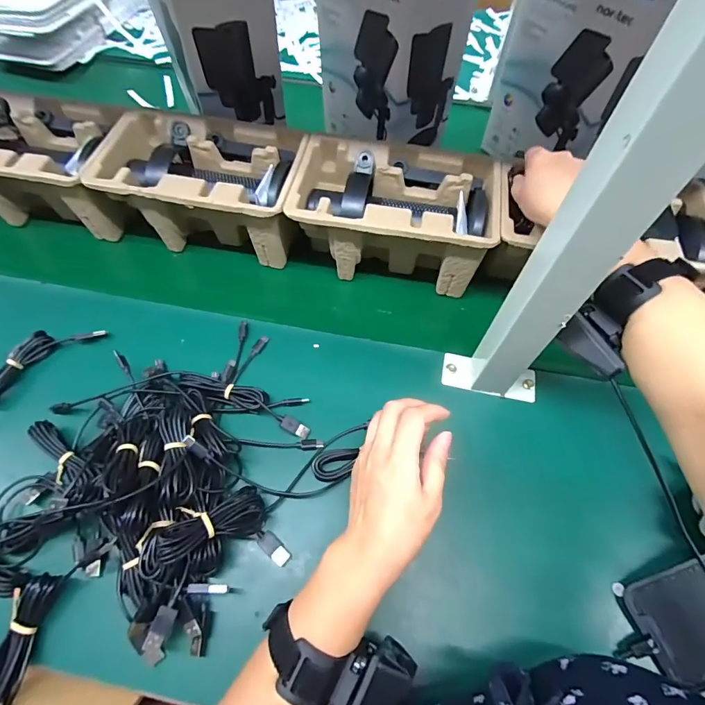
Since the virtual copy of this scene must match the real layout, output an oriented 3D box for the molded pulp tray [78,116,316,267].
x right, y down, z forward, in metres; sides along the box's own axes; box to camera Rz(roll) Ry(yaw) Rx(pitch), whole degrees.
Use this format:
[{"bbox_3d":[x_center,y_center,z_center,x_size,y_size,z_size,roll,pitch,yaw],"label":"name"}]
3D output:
[{"bbox_3d":[-0.173,-0.201,0.509,0.226,0.102,0.148,9,60,6],"label":"molded pulp tray"}]

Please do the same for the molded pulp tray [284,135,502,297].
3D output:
[{"bbox_3d":[0.050,-0.163,0.491,0.220,0.103,0.140,7,60,4],"label":"molded pulp tray"}]

